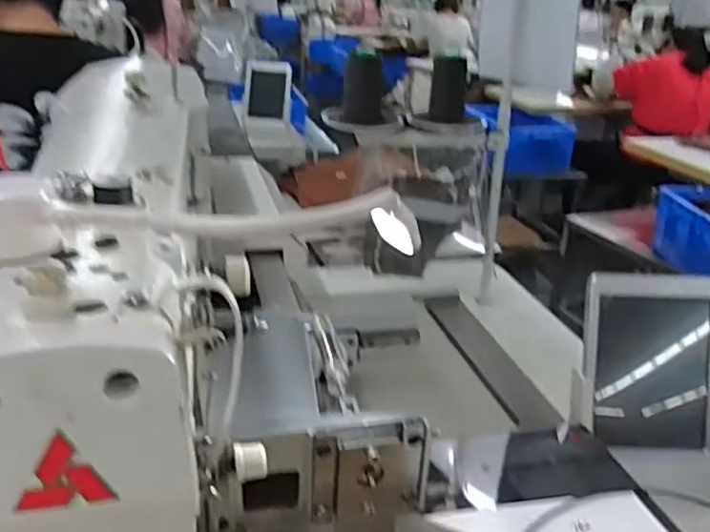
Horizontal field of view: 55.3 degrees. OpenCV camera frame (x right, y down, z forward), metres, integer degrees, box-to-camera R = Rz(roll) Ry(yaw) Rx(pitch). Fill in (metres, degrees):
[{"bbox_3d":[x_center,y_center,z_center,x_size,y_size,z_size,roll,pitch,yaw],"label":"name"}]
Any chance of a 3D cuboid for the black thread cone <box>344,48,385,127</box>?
[{"bbox_3d":[0.014,-0.263,1.006,0.062,0.103,0.059,3,23,0],"label":"black thread cone"}]

